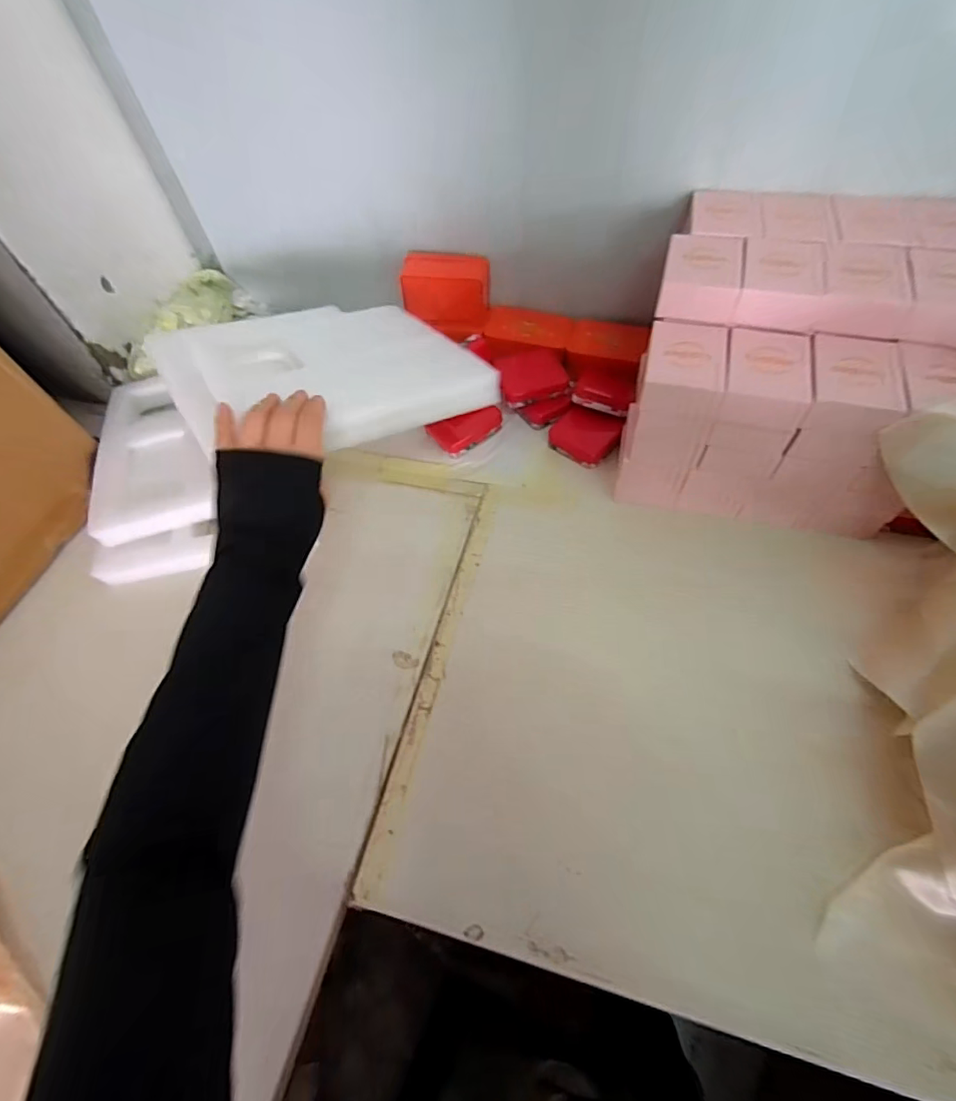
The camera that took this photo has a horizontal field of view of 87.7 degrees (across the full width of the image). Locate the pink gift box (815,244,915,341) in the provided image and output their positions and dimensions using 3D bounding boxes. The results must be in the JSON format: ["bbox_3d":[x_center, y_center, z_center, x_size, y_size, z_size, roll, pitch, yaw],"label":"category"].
[{"bbox_3d":[0.338,-0.231,0.444,0.066,0.037,0.093,14,60,13],"label":"pink gift box"}]

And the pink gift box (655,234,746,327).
[{"bbox_3d":[0.209,-0.258,0.471,0.071,0.036,0.085,12,60,12],"label":"pink gift box"}]

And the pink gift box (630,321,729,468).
[{"bbox_3d":[0.190,-0.150,0.484,0.068,0.097,0.085,9,59,10],"label":"pink gift box"}]

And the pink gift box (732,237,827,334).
[{"bbox_3d":[0.277,-0.246,0.461,0.067,0.035,0.096,13,60,12],"label":"pink gift box"}]

